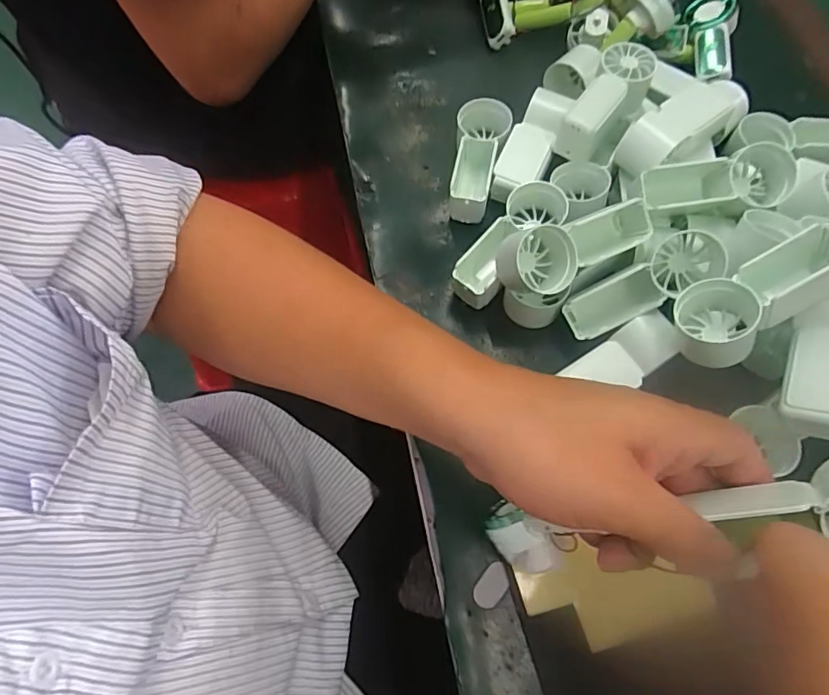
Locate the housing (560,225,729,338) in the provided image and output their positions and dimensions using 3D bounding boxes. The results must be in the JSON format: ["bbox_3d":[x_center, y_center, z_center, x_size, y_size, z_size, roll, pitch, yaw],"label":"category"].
[{"bbox_3d":[0.140,-0.041,0.334,0.099,0.044,0.043,-26,68,7],"label":"housing"}]

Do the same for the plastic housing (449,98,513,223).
[{"bbox_3d":[0.047,-0.137,0.395,0.037,0.033,0.094,8,66,3],"label":"plastic housing"}]

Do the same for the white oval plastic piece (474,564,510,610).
[{"bbox_3d":[0.044,0.132,0.295,0.015,0.004,0.025,40,71,15],"label":"white oval plastic piece"}]

